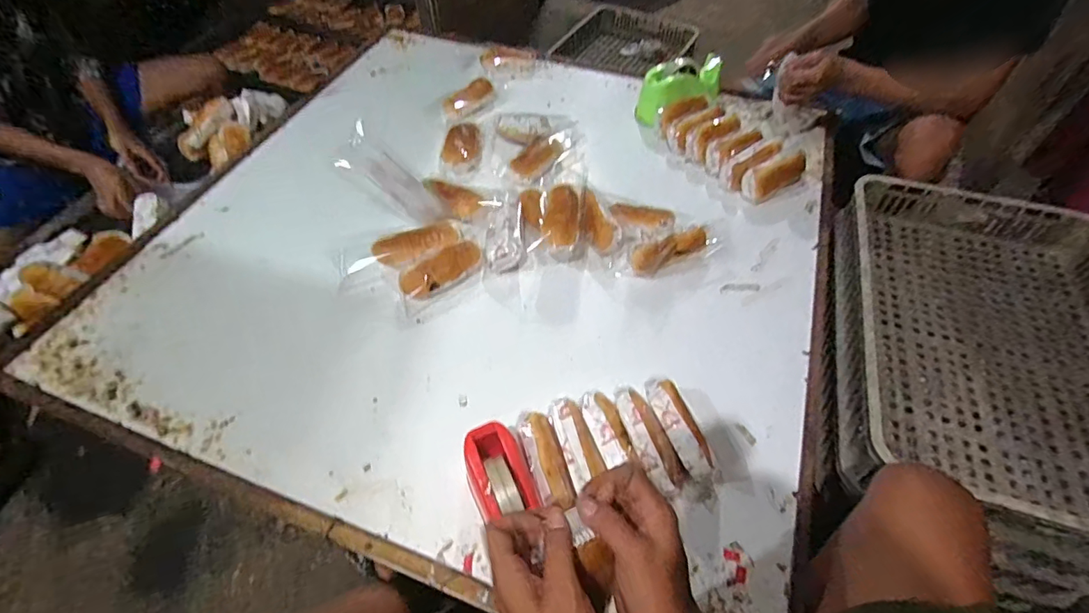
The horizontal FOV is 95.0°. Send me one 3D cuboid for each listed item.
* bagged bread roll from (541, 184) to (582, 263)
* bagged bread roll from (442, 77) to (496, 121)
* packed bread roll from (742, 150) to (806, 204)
[{"bbox_3d":[0.028,-0.151,0.878,0.071,0.057,0.137,-7,59,15],"label":"bagged bread roll"},{"bbox_3d":[-0.181,-0.484,1.157,0.070,0.036,0.139,37,60,24],"label":"bagged bread roll"},{"bbox_3d":[0.456,-0.257,0.982,0.142,0.066,0.056,-31,59,-21],"label":"packed bread roll"}]

